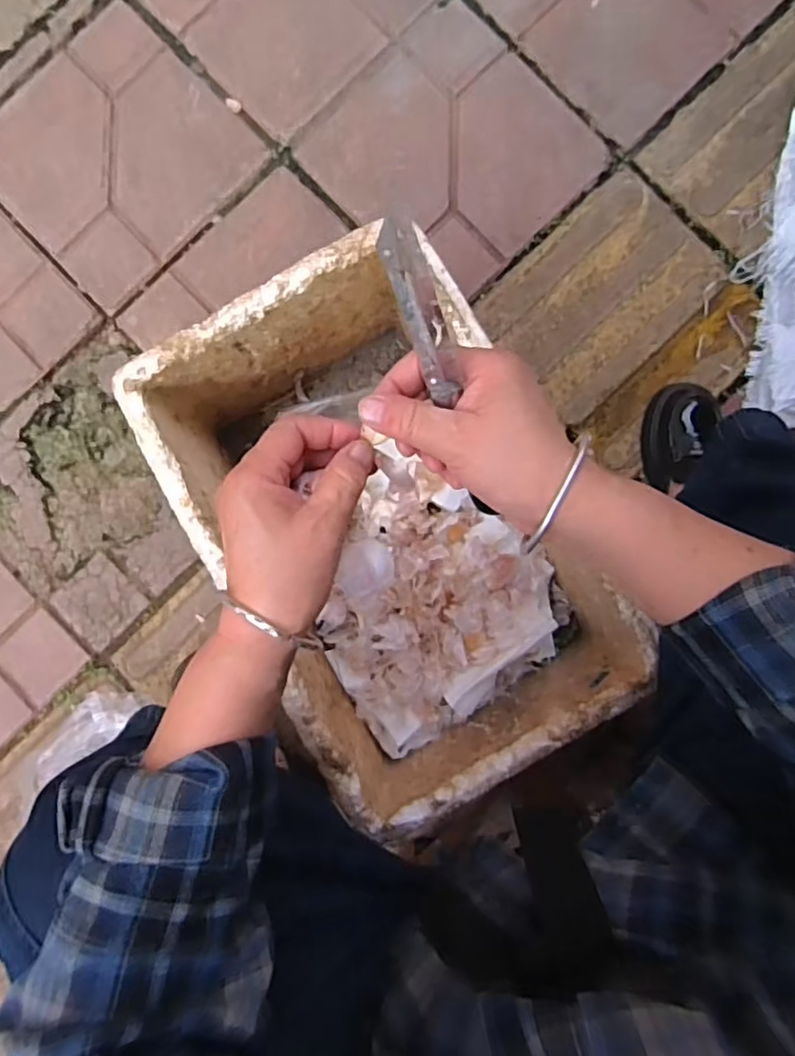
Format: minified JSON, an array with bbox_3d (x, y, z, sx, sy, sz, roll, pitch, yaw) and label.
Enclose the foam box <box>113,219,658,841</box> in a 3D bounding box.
[{"bbox_3d":[-0.016,-0.002,0.650,0.290,0.234,0.469,-29,92,0],"label":"foam box"}]

